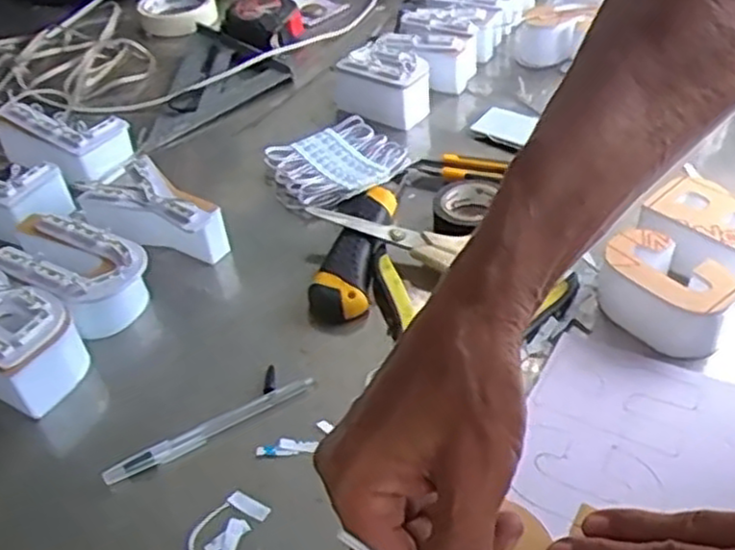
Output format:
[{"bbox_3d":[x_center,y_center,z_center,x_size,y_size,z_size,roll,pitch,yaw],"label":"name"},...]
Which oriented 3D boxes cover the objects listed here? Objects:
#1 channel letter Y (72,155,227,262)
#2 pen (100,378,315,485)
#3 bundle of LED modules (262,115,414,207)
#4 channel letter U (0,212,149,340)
[{"bbox_3d":[-0.158,-0.053,0.583,0.118,0.056,0.071,22,49,14],"label":"channel letter Y"},{"bbox_3d":[-0.093,0.092,0.452,0.131,0.011,0.009,-25,43,-19],"label":"pen"},{"bbox_3d":[-0.023,-0.095,0.644,0.100,0.021,0.098,-26,44,-20],"label":"bundle of LED modules"},{"bbox_3d":[-0.209,0.002,0.540,0.122,0.063,0.066,17,46,26],"label":"channel letter U"}]

